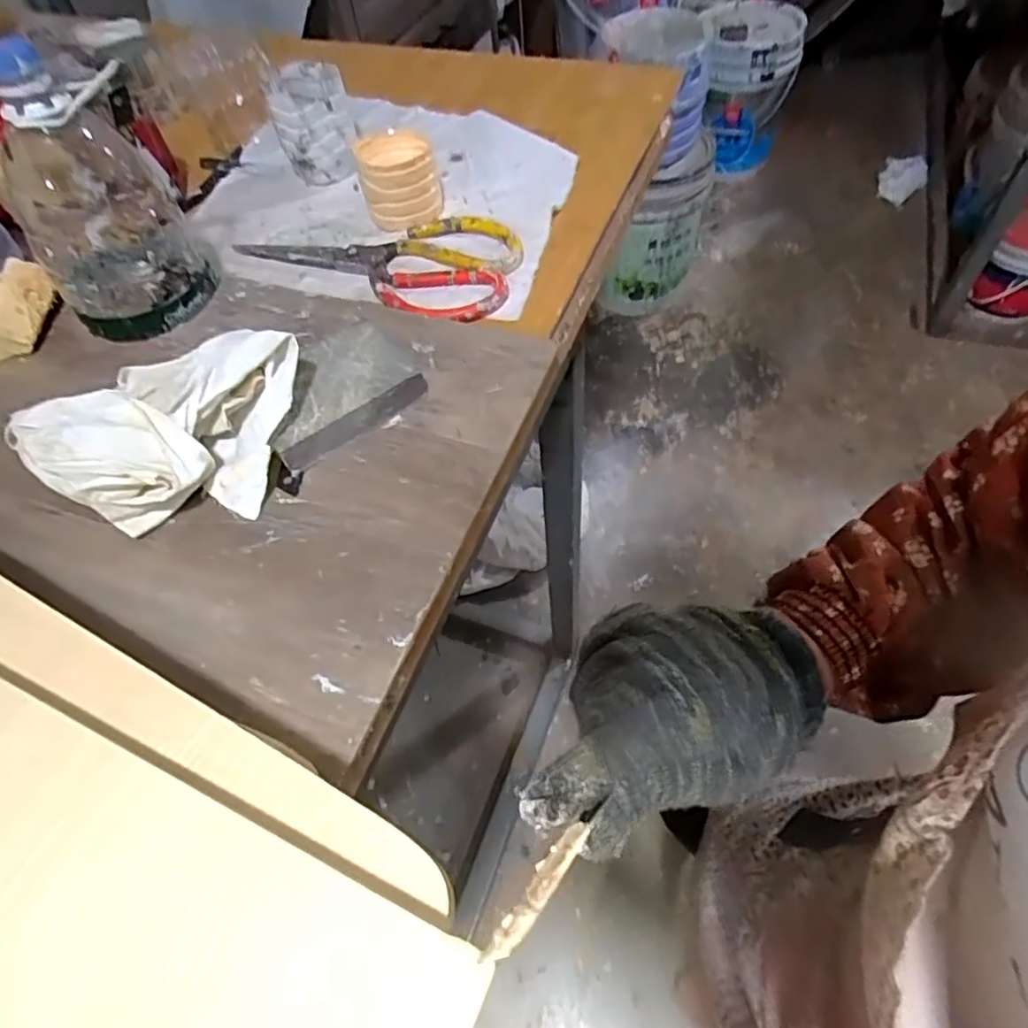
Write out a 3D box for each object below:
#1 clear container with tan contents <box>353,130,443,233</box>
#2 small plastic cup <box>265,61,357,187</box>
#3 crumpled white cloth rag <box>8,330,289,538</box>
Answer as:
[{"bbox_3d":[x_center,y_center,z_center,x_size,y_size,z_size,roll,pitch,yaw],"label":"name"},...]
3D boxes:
[{"bbox_3d":[-0.095,-0.280,0.533,0.061,0.054,0.066,-12,57,-4],"label":"clear container with tan contents"},{"bbox_3d":[-0.179,-0.349,0.575,0.065,0.077,0.065,-2,57,3],"label":"small plastic cup"},{"bbox_3d":[-0.209,-0.063,0.387,0.157,0.058,0.140,24,62,18],"label":"crumpled white cloth rag"}]

